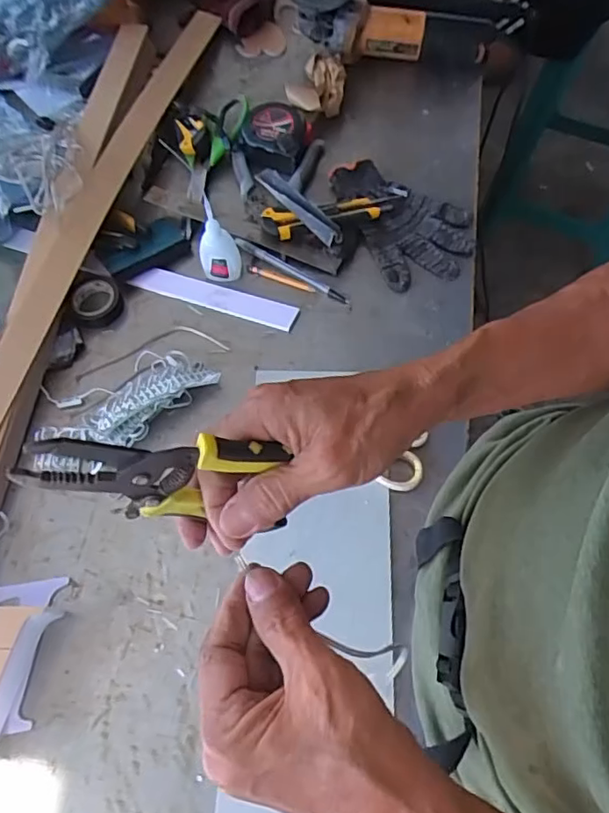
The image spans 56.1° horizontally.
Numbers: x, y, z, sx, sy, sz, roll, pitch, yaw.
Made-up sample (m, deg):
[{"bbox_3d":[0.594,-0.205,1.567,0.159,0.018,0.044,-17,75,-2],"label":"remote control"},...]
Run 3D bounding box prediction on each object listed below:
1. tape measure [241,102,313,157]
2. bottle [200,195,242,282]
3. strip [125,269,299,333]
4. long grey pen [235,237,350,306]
[{"bbox_3d":[-0.033,-0.349,0.733,0.081,0.041,0.081,16,67,9],"label":"tape measure"},{"bbox_3d":[-0.096,-0.179,0.627,0.043,0.093,0.033,-15,66,-5],"label":"bottle"},{"bbox_3d":[-0.104,-0.127,0.655,0.194,0.005,0.033,17,78,8],"label":"strip"},{"bbox_3d":[-0.015,-0.159,0.663,0.152,0.011,0.013,31,70,15],"label":"long grey pen"}]

